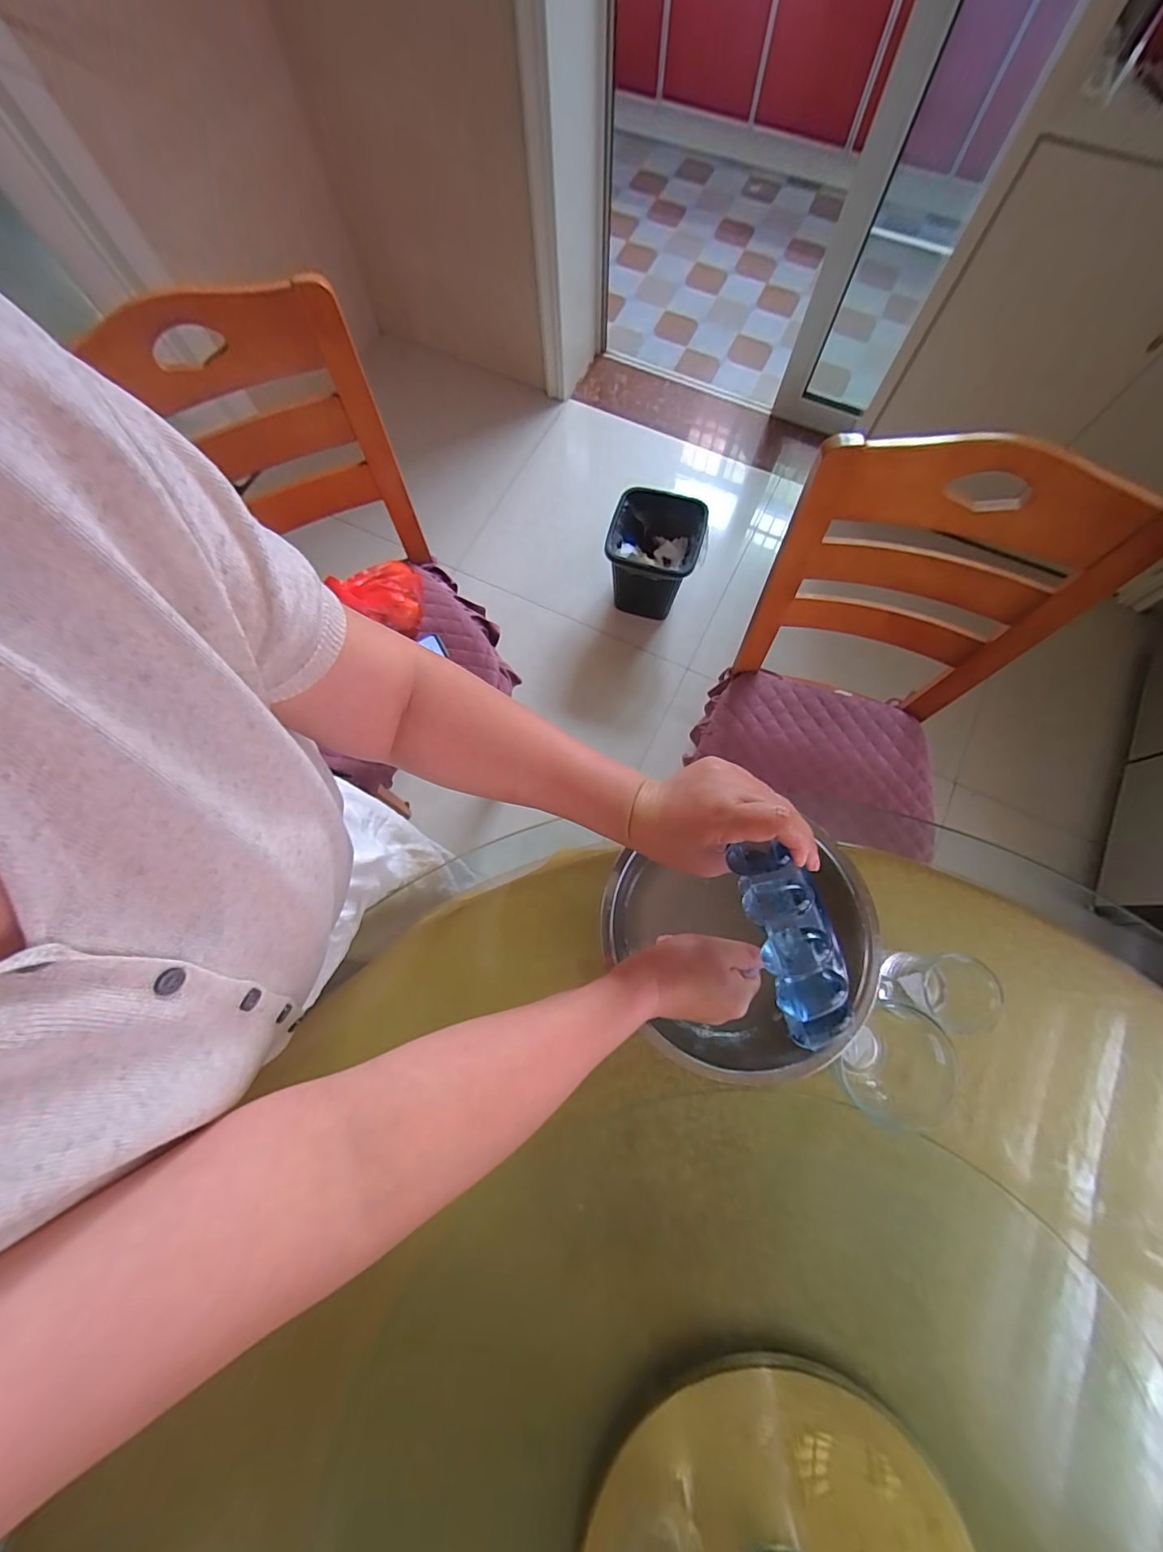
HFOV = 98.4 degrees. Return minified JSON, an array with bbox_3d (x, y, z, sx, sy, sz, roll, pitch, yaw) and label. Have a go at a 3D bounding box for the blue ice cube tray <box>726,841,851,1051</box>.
[{"bbox_3d":[0.134,0.105,0.312,0.046,0.025,0.128,-20,89,-5],"label":"blue ice cube tray"}]

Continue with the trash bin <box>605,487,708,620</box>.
[{"bbox_3d":[0.203,-0.608,1.443,0.229,0.306,0.247,0,74,1],"label":"trash bin"}]

